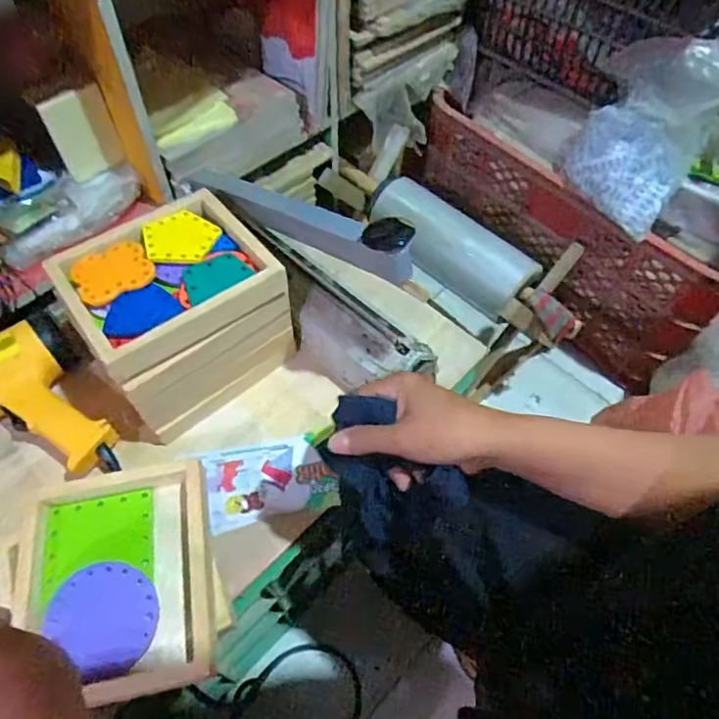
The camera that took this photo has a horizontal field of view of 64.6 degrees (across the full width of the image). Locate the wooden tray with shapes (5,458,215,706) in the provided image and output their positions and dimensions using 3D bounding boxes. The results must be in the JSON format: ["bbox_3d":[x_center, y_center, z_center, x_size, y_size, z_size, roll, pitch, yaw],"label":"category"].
[{"bbox_3d":[-0.213,0.186,0.488,0.161,0.024,0.185,-9,58,-8],"label":"wooden tray with shapes"}]

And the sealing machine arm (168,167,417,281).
[{"bbox_3d":[-0.086,-0.155,0.593,0.355,0.052,0.031,29,59,36],"label":"sealing machine arm"}]

